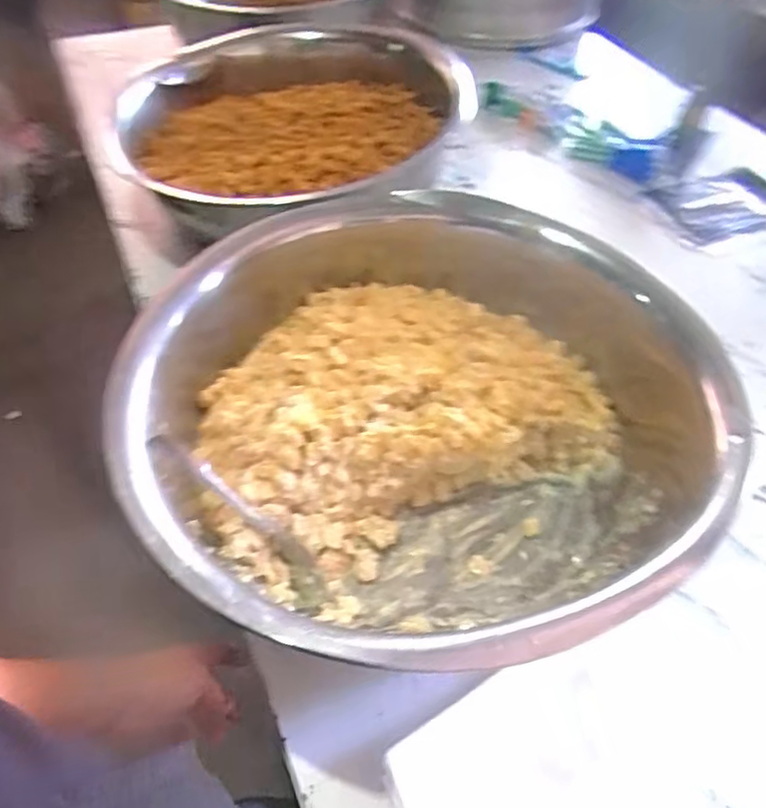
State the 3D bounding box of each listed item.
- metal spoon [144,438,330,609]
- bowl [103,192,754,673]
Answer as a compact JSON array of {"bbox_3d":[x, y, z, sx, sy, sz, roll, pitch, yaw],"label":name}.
[{"bbox_3d":[-0.126,0.106,0.564,0.213,0.028,0.032,47,55,-12],"label":"metal spoon"},{"bbox_3d":[0.039,0.010,0.649,0.544,0.178,0.543,1,49,-1],"label":"bowl"}]

